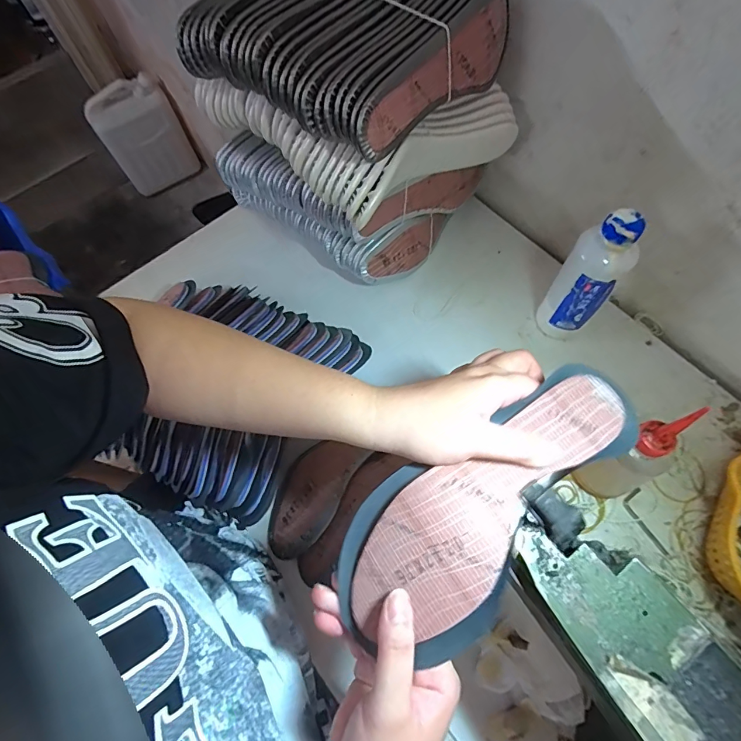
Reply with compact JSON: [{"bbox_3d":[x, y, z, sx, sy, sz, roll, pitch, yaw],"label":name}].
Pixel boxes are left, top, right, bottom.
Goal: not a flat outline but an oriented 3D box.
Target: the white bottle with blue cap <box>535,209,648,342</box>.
[{"bbox_3d":[0.225,-0.092,0.454,0.050,0.173,0.048,-1,67,2],"label":"white bottle with blue cap"}]

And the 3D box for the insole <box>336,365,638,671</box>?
[{"bbox_3d":[0.079,0.085,0.280,0.231,0.029,0.098,-37,70,-9],"label":"insole"}]

